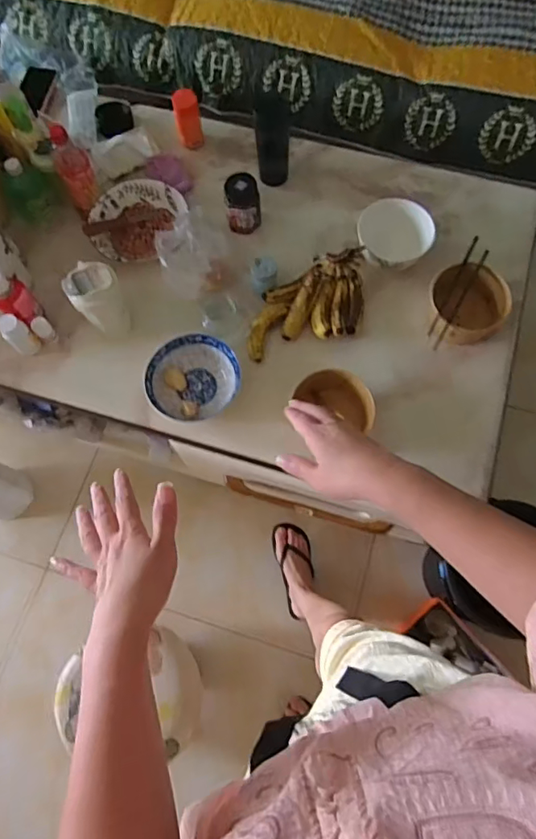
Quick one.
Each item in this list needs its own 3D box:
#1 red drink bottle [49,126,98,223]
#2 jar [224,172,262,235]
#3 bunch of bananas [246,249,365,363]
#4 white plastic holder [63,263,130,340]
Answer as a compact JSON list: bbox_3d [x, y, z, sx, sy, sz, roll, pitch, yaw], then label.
[{"bbox_3d":[-0.363,-0.470,0.993,0.063,0.167,0.075,-25,73,-7],"label":"red drink bottle"},{"bbox_3d":[-0.048,-0.416,1.018,0.065,0.113,0.062,0,71,1],"label":"jar"},{"bbox_3d":[0.067,-0.215,0.971,0.228,0.078,0.148,-12,72,-3],"label":"bunch of bananas"},{"bbox_3d":[-0.298,-0.210,0.944,0.085,0.140,0.092,-35,74,-10],"label":"white plastic holder"}]

